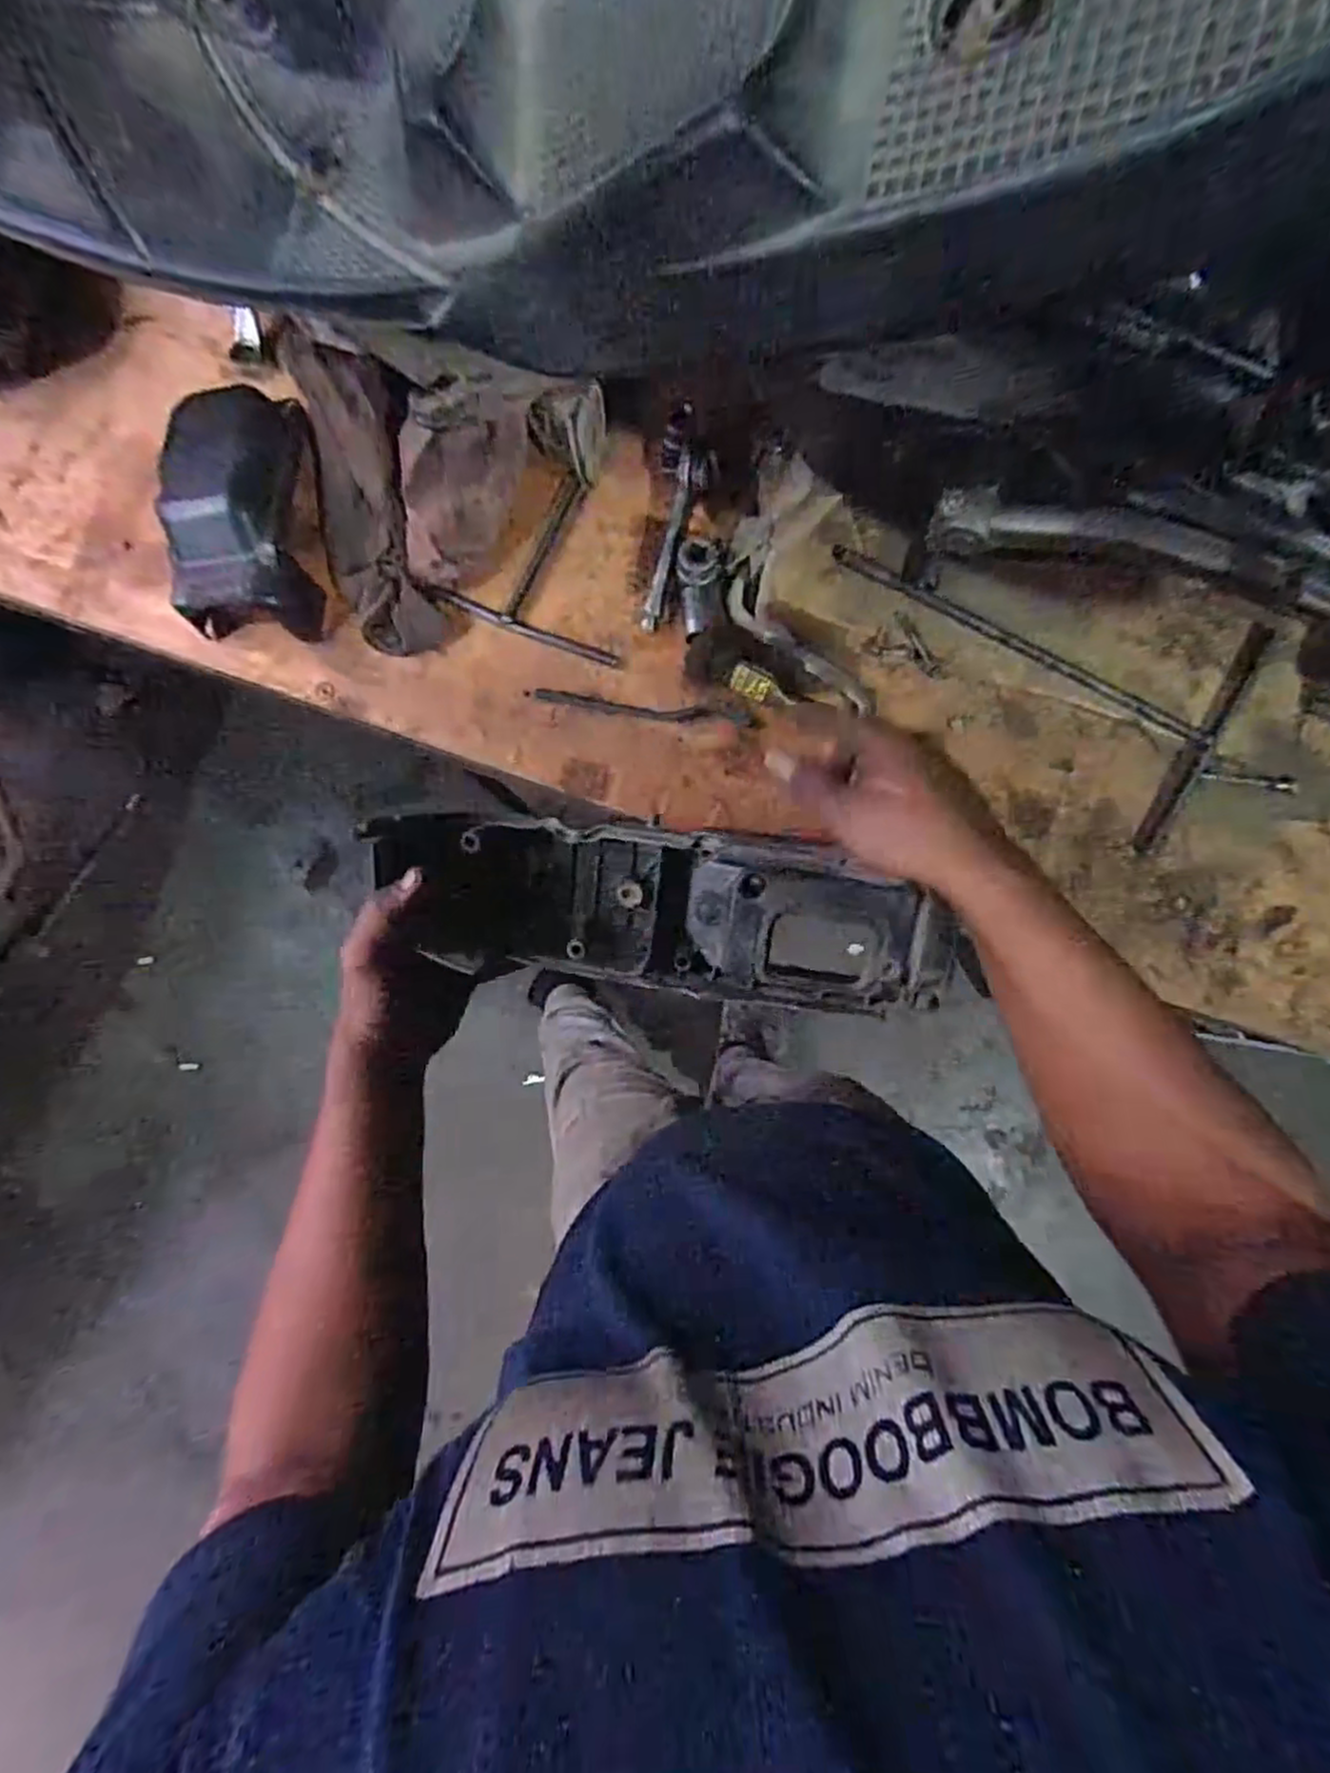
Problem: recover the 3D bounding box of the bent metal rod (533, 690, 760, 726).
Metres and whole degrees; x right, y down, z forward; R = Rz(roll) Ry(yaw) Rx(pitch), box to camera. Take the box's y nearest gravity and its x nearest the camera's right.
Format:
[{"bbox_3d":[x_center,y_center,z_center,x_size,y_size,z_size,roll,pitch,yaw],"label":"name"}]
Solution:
[{"bbox_3d":[-0.015,-0.137,0.570,0.170,0.013,0.014,6,89,2],"label":"bent metal rod"}]

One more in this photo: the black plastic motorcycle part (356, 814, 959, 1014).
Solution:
[{"bbox_3d":[-0.008,0.018,0.462,0.356,0.080,0.106,8,89,3],"label":"black plastic motorcycle part"}]

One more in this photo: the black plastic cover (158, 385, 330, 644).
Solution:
[{"bbox_3d":[-0.314,-0.277,0.557,0.109,0.058,0.160,2,88,2],"label":"black plastic cover"}]

